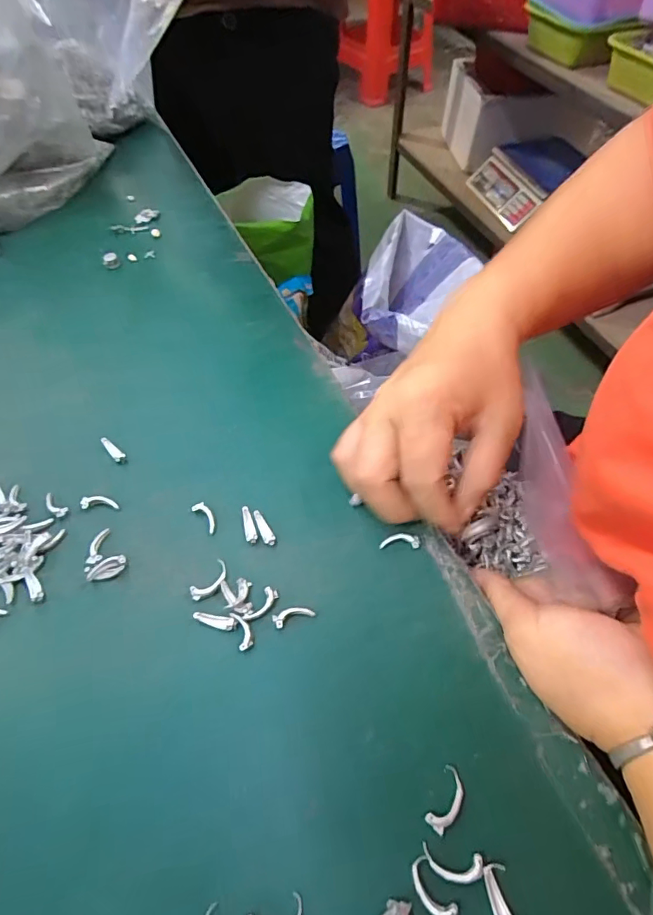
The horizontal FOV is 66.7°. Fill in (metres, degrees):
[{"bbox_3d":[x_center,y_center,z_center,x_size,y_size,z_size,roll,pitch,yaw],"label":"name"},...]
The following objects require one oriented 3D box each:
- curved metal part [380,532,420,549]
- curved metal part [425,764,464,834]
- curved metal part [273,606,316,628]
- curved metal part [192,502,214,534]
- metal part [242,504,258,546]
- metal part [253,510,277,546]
[{"bbox_3d":[0.039,0.044,0.262,0.021,0.004,0.008,1,55,1],"label":"curved metal part"},{"bbox_3d":[0.048,0.136,0.198,0.010,0.006,0.023,27,59,18],"label":"curved metal part"},{"bbox_3d":[-0.016,0.076,0.240,0.020,0.004,0.007,-18,57,-11],"label":"curved metal part"},{"bbox_3d":[-0.066,0.032,0.271,0.008,0.004,0.019,-36,62,-22],"label":"curved metal part"},{"bbox_3d":[-0.042,0.036,0.267,0.006,0.004,0.023,-14,56,-9],"label":"metal part"},{"bbox_3d":[-0.034,0.037,0.265,0.006,0.004,0.021,-28,59,-18],"label":"metal part"}]

